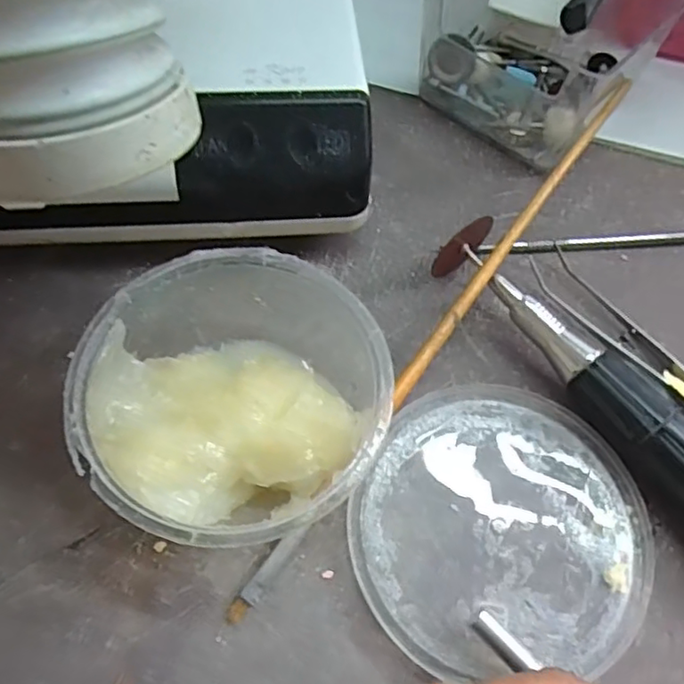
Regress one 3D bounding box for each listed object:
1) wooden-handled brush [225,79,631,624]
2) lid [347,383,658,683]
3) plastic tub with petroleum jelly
[{"bbox_3d":[0.045,-0.013,0.249,0.008,0.004,0.273,40,73,-7],"label":"wooden-handled brush"},{"bbox_3d":[0.056,0.062,0.229,0.103,0.005,0.098,1,62,-3],"label":"lid"},{"bbox_3d":[-0.039,0.014,0.227,0.101,0.041,0.116,-17,65,-12],"label":"plastic tub with petroleum jelly"}]

